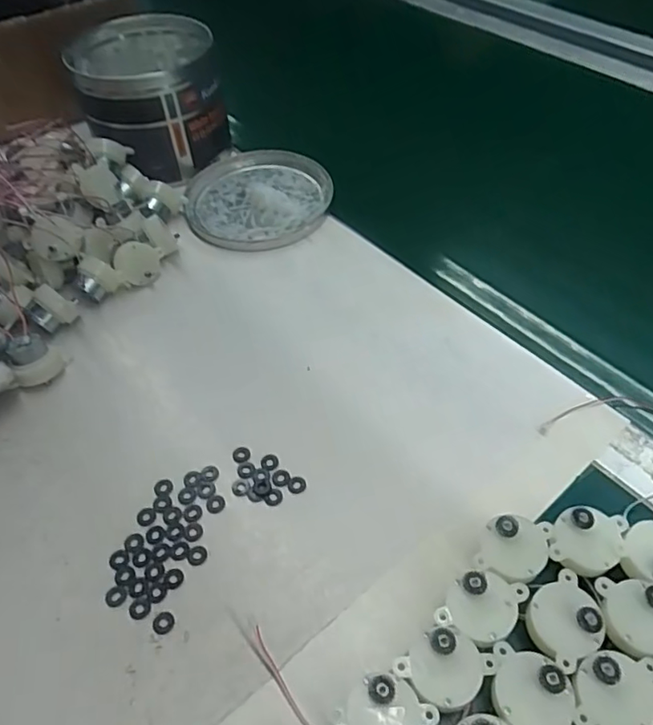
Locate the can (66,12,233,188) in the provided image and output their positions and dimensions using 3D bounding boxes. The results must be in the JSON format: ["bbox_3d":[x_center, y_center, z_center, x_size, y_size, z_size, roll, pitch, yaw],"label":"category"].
[{"bbox_3d":[-0.163,-0.245,0.530,0.122,0.106,0.137,-14,51,-9],"label":"can"}]

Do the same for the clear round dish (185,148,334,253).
[{"bbox_3d":[-0.061,-0.148,0.506,0.126,0.017,0.130,-1,50,1],"label":"clear round dish"}]

